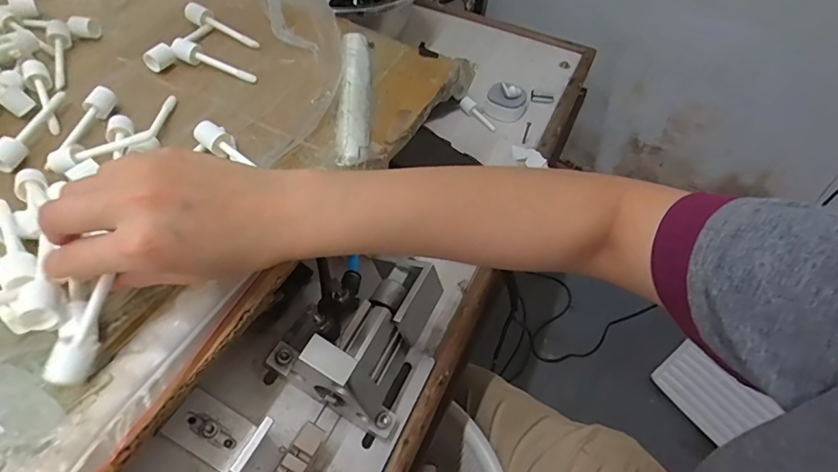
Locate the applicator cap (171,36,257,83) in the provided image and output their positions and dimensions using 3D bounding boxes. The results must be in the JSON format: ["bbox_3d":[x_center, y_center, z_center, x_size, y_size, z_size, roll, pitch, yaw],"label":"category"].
[{"bbox_3d":[-0.188,-0.160,0.438,0.081,0.022,0.017,18,52,9],"label":"applicator cap"}]

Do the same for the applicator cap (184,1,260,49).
[{"bbox_3d":[-0.194,-0.206,0.466,0.080,0.022,0.018,27,54,16],"label":"applicator cap"}]

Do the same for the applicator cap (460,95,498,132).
[{"bbox_3d":[0.085,-0.172,0.675,0.064,0.012,0.016,42,58,4],"label":"applicator cap"}]

